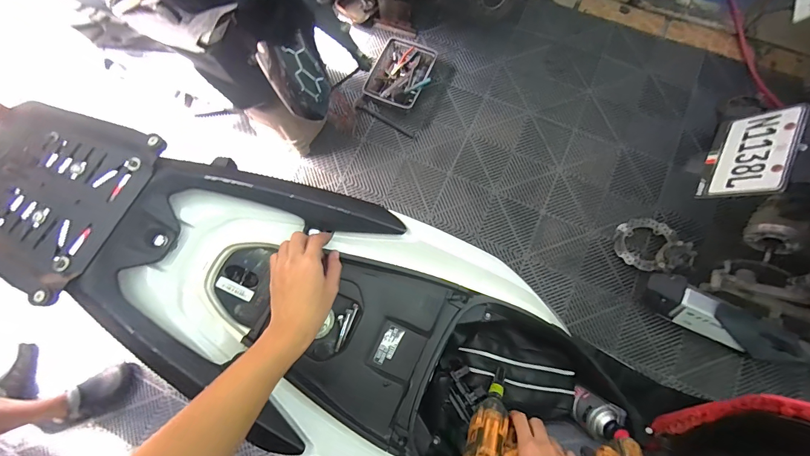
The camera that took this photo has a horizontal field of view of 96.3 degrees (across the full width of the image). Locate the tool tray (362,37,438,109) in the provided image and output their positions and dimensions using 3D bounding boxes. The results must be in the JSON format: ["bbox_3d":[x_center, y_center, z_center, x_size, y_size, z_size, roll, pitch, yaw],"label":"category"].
[{"bbox_3d":[-0.018,-0.656,1.555,0.244,0.078,0.301,26,77,8],"label":"tool tray"}]

